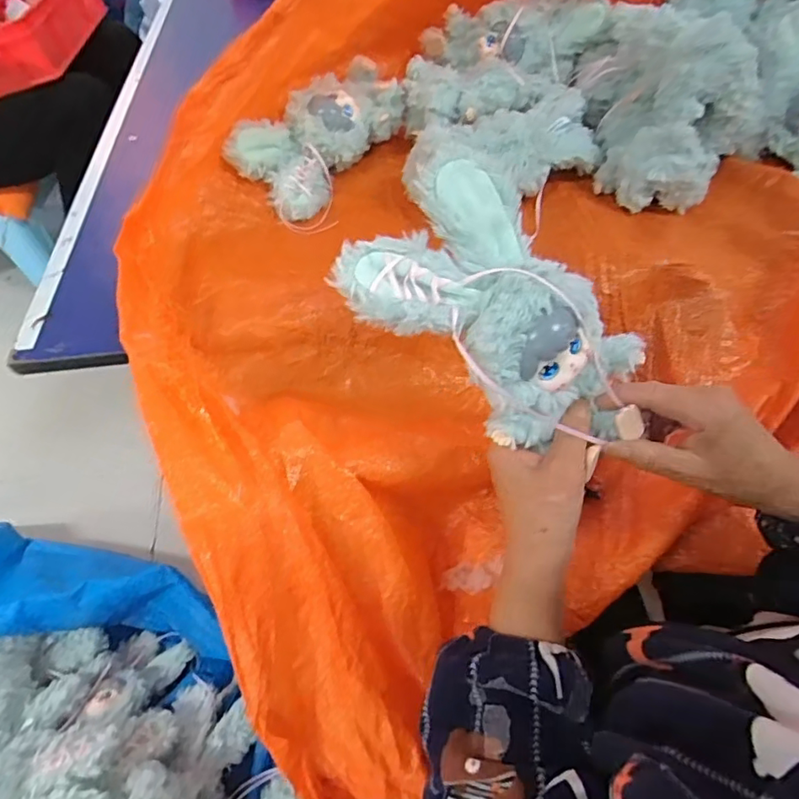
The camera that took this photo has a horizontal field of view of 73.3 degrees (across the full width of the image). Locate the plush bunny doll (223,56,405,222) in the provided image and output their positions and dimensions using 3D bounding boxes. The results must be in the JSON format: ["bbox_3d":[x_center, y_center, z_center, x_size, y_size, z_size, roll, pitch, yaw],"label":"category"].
[{"bbox_3d":[-0.082,-0.292,0.597,0.094,0.066,0.217,31,60,22],"label":"plush bunny doll"}]

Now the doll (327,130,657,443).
[{"bbox_3d":[0.061,-0.051,0.348,0.127,0.070,0.223,-40,82,-1],"label":"doll"}]

